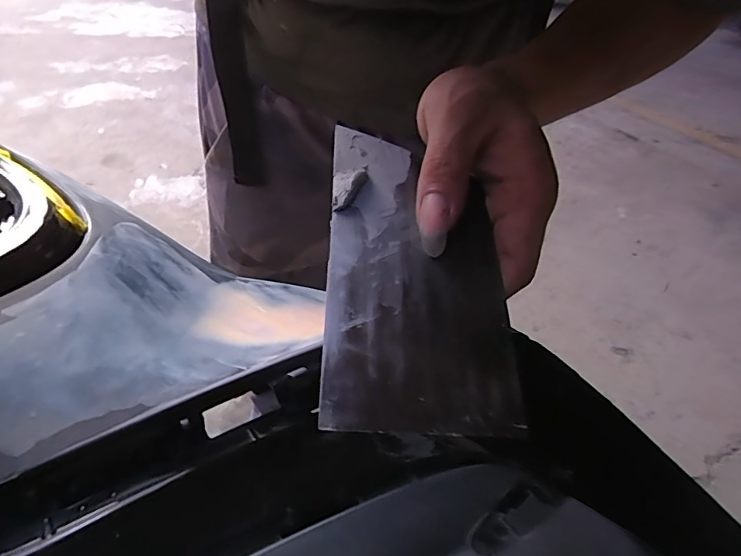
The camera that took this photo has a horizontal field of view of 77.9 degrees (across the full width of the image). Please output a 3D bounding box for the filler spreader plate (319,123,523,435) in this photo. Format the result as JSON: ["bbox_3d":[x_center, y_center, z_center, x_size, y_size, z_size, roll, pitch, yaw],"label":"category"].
[{"bbox_3d":[0.019,-0.006,0.193,0.073,0.005,0.137,6,59,-8],"label":"filler spreader plate"}]

